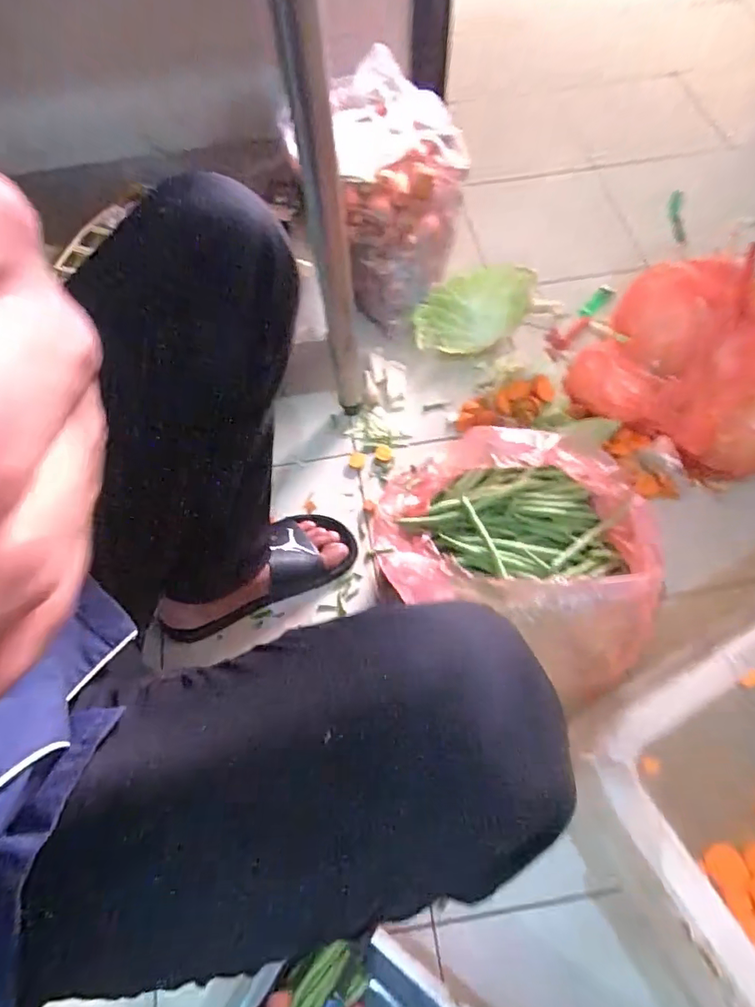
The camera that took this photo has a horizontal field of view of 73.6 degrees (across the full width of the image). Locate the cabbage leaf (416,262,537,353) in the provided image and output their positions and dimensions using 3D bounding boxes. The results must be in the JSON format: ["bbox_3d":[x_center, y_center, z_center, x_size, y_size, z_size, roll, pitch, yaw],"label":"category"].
[{"bbox_3d":[0.156,-0.306,0.840,0.197,0.108,0.096,-13,65,-4],"label":"cabbage leaf"}]

